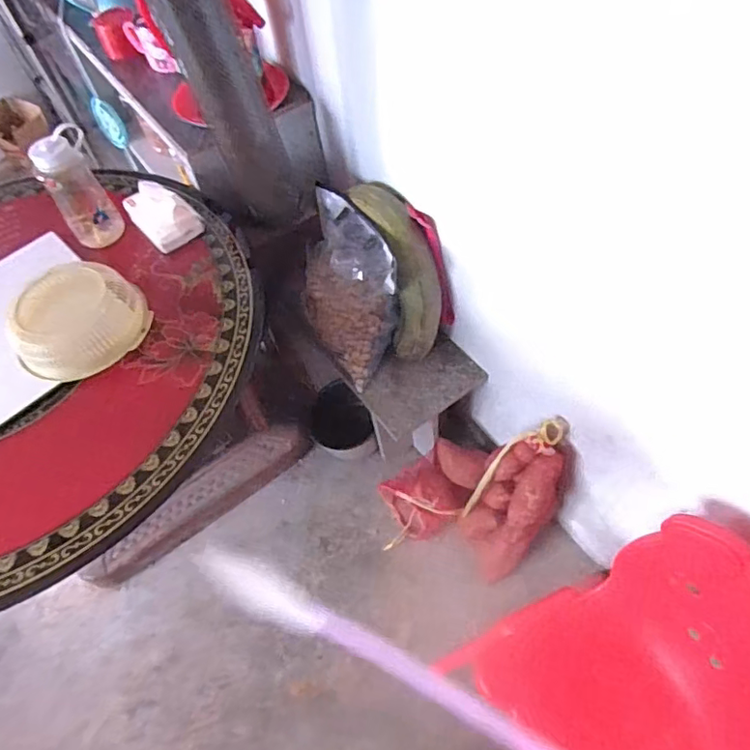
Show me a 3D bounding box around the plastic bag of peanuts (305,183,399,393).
[{"bbox_3d":[-0.079,-0.193,1.210,0.171,0.273,0.316,-31,59,-14],"label":"plastic bag of peanuts"}]

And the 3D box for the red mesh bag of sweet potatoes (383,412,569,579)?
[{"bbox_3d":[0.199,0.247,1.229,0.399,0.374,0.261,11,58,14],"label":"red mesh bag of sweet potatoes"}]

